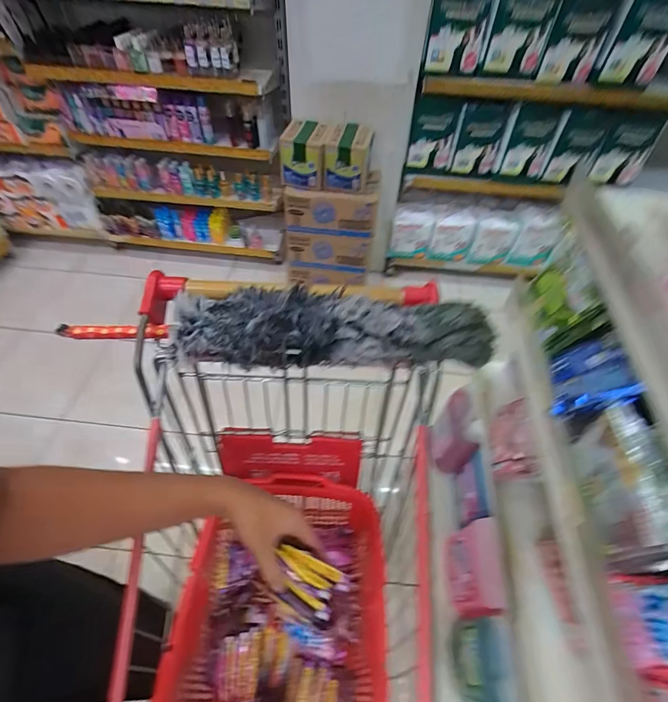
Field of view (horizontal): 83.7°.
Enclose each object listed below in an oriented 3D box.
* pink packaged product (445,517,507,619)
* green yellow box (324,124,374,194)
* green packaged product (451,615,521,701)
[{"bbox_3d":[0.331,0.516,0.885,0.061,0.205,0.187,4,54,1],"label":"pink packaged product"},{"bbox_3d":[0.052,-0.752,1.450,0.170,0.193,0.148,8,54,3],"label":"green yellow box"},{"bbox_3d":[0.309,0.660,0.786,0.048,0.244,0.161,7,54,2],"label":"green packaged product"}]

